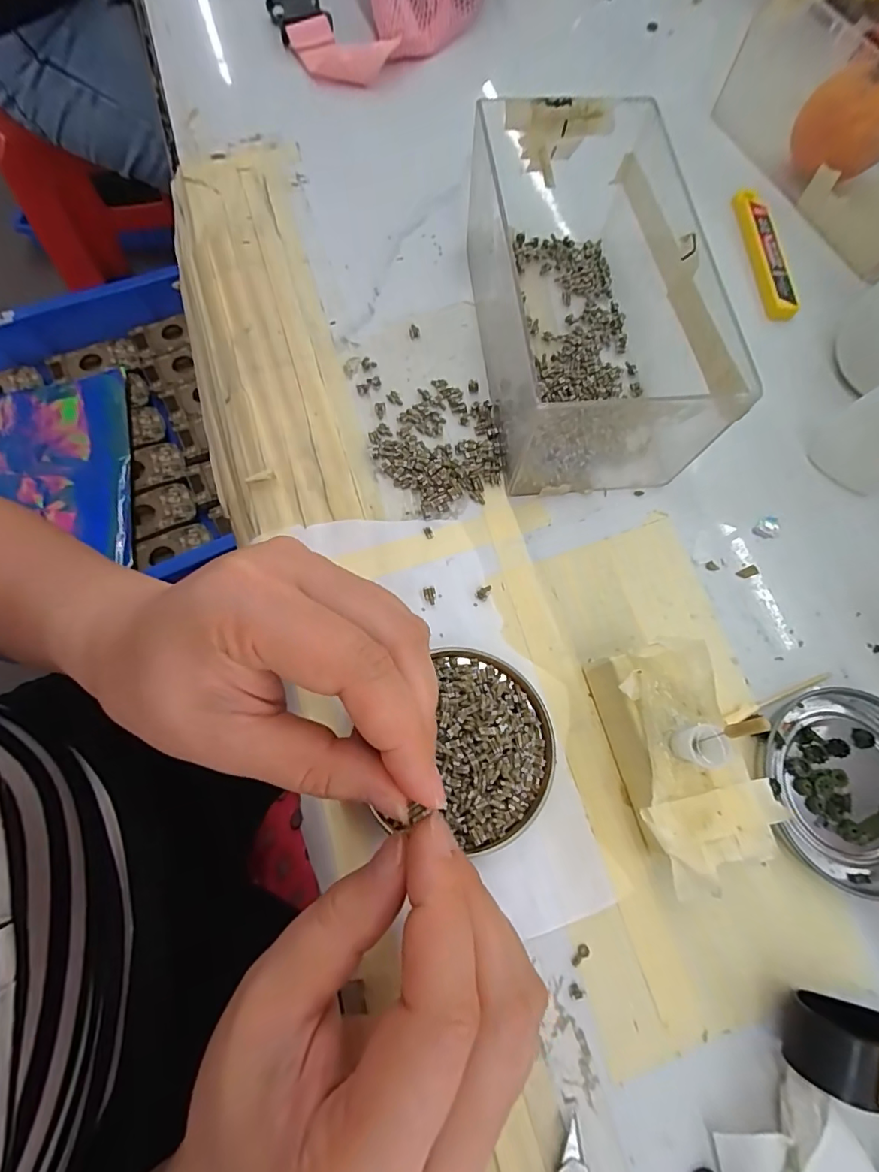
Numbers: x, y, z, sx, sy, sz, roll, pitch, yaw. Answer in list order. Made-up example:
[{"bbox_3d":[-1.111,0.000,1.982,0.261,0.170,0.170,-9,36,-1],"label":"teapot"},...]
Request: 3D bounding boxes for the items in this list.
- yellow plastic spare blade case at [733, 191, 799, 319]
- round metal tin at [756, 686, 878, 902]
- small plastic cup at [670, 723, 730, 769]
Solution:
[{"bbox_3d":[0.200,-0.206,0.305,0.020,0.008,0.098,-2,72,-3],"label":"yellow plastic spare blade case"},{"bbox_3d":[0.177,0.084,0.208,0.072,0.009,0.076,-18,73,-8],"label":"round metal tin"},{"bbox_3d":[0.091,0.056,0.174,0.011,0.017,0.013,5,71,-1],"label":"small plastic cup"}]

